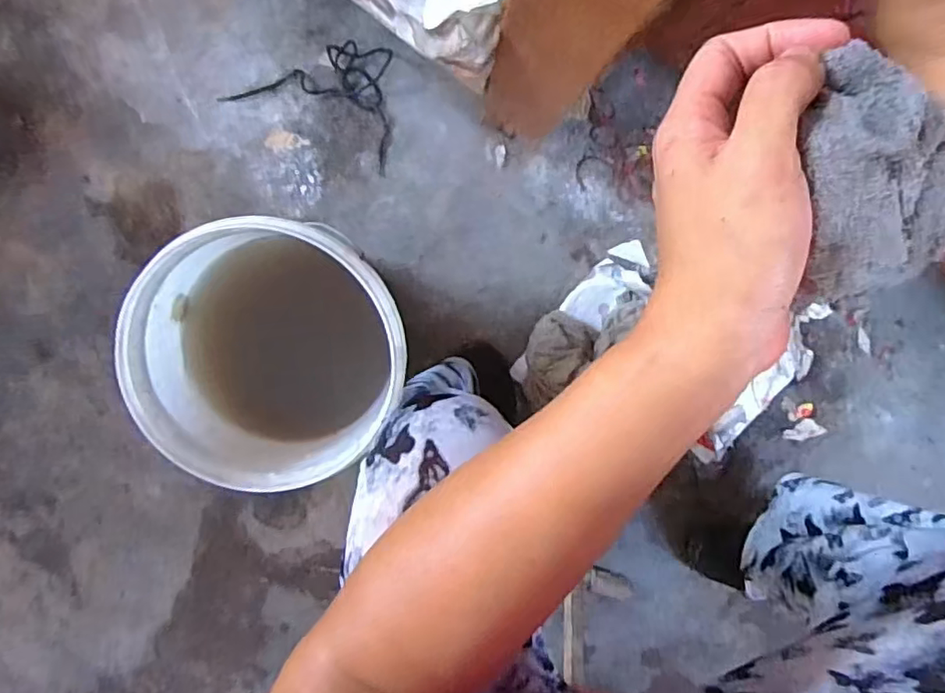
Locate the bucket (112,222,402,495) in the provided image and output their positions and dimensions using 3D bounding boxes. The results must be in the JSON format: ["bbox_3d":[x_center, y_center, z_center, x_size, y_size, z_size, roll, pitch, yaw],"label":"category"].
[{"bbox_3d":[-0.209,-0.004,0.692,0.265,0.287,0.252,-1,100,-3],"label":"bucket"}]

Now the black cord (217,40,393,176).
[{"bbox_3d":[-0.182,-0.322,0.743,0.214,0.017,0.139,24,97,-7],"label":"black cord"}]

